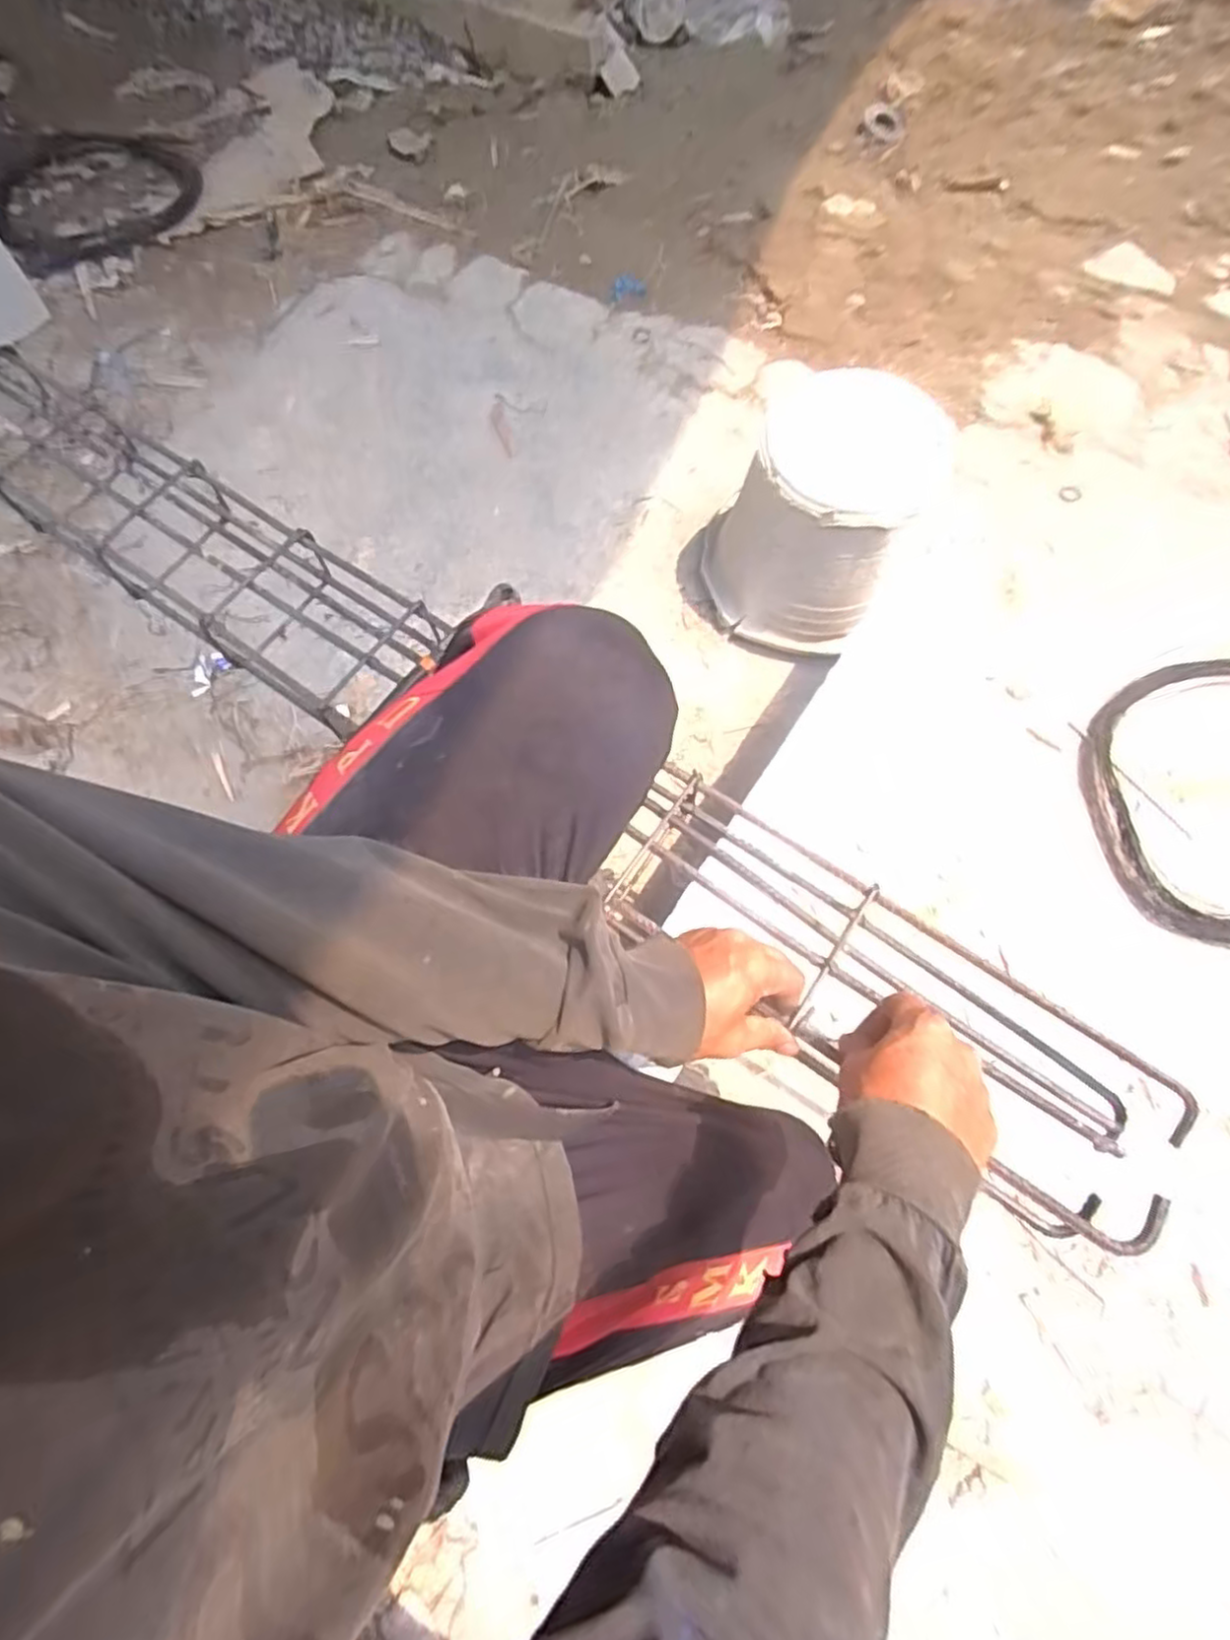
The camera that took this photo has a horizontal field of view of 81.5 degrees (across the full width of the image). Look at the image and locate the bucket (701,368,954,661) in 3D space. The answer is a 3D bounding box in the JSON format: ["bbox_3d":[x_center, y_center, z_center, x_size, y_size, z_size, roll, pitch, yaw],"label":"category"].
[{"bbox_3d":[0.244,-0.366,0.880,0.223,0.225,0.237,0,68,0],"label":"bucket"}]

